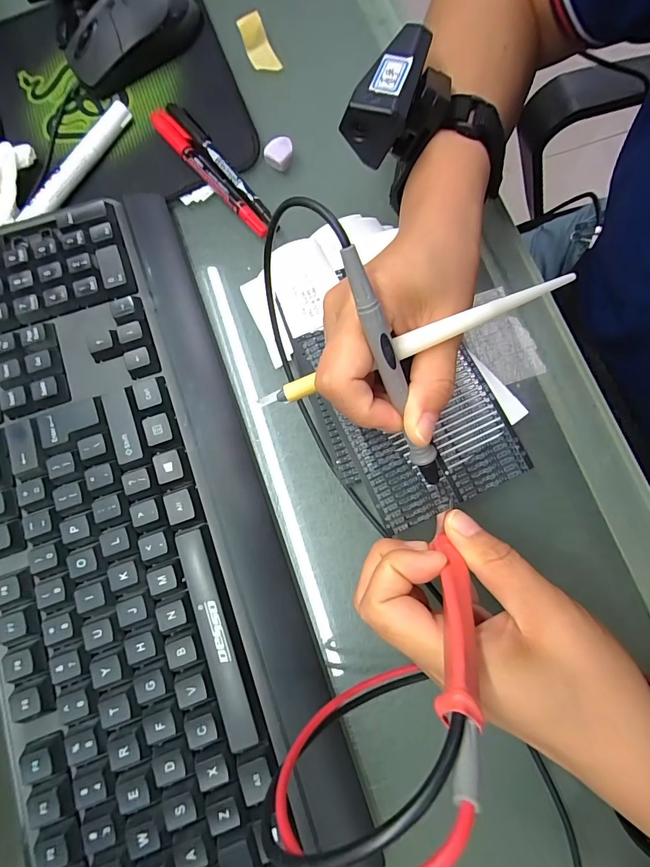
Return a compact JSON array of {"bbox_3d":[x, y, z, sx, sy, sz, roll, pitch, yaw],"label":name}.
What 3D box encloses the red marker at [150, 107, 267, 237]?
[{"bbox_3d":[-0.087,-0.197,0.303,0.013,0.013,0.139,-40,77,-3],"label":"red marker"}]

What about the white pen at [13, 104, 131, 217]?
[{"bbox_3d":[-0.192,-0.209,0.313,0.014,0.011,0.119,29,82,11],"label":"white pen"}]

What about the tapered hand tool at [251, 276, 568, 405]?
[{"bbox_3d":[0.037,-0.040,0.187,0.146,0.005,0.009,-20,73,10],"label":"tapered hand tool"}]

